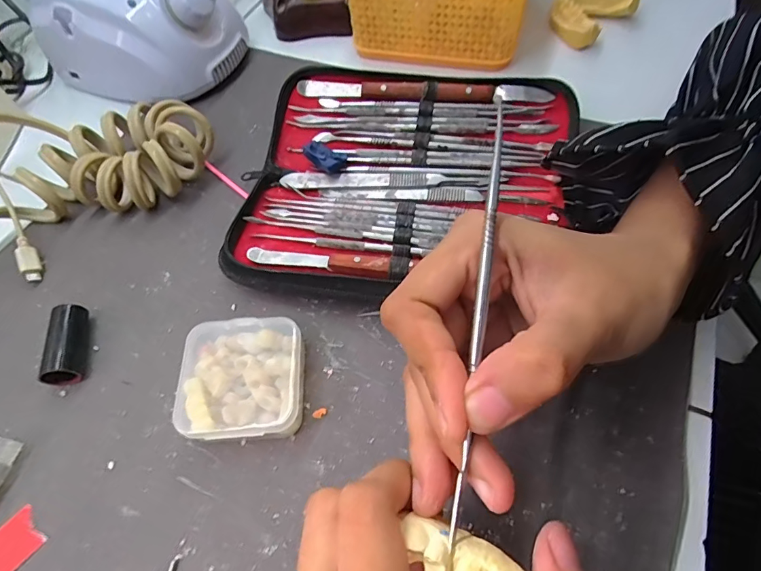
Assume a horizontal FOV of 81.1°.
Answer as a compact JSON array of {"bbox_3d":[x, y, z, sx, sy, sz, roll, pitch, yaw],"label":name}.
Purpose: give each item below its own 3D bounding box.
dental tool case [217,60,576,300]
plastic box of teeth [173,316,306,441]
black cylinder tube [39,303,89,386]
[{"bbox_3d":[0.017,-0.067,0.270,0.193,0.026,0.167,3,60,6],"label":"dental tool case"},{"bbox_3d":[-0.066,0.046,0.215,0.055,0.020,0.056,-3,59,3],"label":"plastic box of teeth"},{"bbox_3d":[-0.163,0.031,0.233,0.015,0.018,0.040,-11,59,-2],"label":"black cylinder tube"}]

